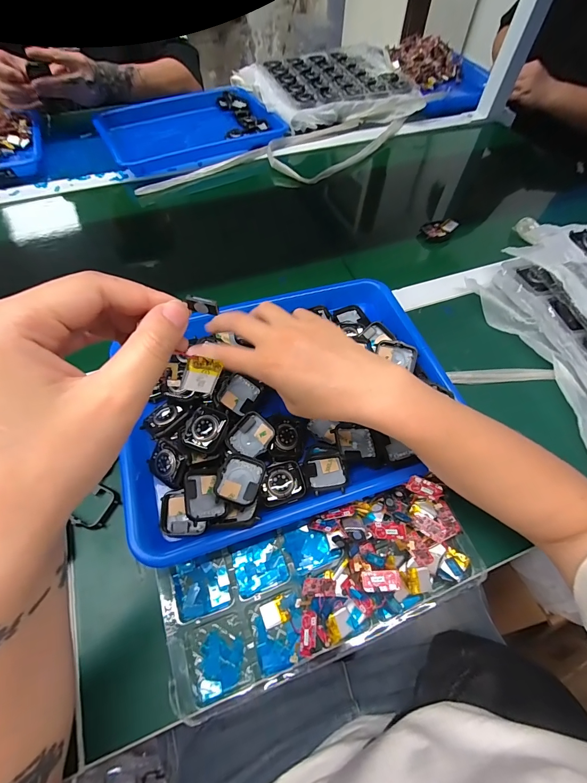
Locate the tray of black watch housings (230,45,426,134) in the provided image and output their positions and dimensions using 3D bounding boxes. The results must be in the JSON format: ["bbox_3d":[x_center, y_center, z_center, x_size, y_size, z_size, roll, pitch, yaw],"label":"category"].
[{"bbox_3d":[0.080,-0.648,0.734,0.340,0.041,0.291,-22,61,-13],"label":"tray of black watch housings"}]

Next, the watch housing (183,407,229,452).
[{"bbox_3d":[-0.082,0.035,0.316,0.034,0.013,0.038,16,60,9],"label":"watch housing"}]

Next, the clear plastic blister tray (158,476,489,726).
[{"bbox_3d":[0.026,0.153,0.279,0.253,0.035,0.101,-17,60,-10],"label":"clear plastic blister tray"}]

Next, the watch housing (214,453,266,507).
[{"bbox_3d":[-0.045,0.077,0.294,0.036,0.015,0.041,11,59,6],"label":"watch housing"}]

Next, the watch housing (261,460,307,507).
[{"bbox_3d":[-0.010,0.080,0.302,0.039,0.008,0.033,-14,60,-8],"label":"watch housing"}]

